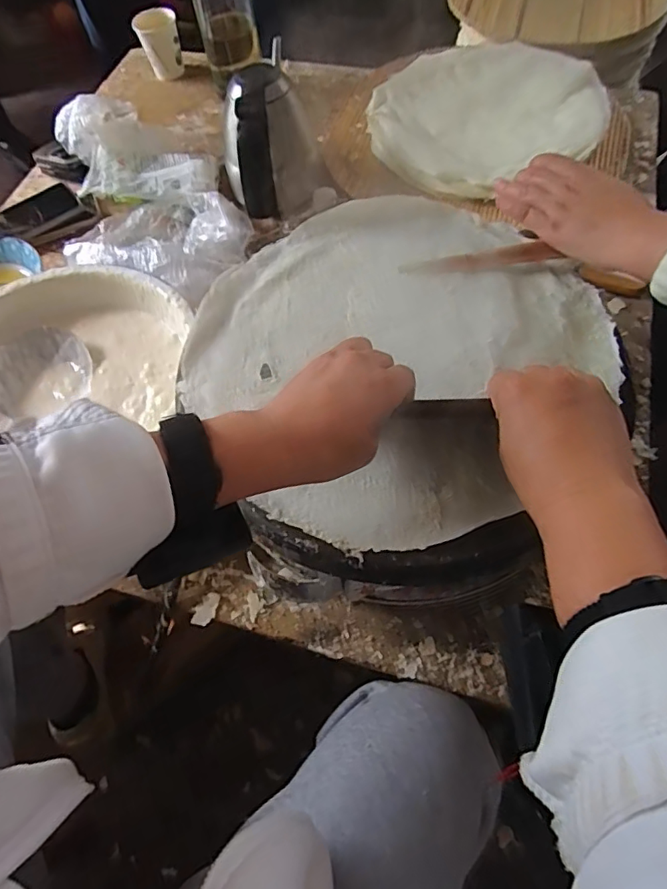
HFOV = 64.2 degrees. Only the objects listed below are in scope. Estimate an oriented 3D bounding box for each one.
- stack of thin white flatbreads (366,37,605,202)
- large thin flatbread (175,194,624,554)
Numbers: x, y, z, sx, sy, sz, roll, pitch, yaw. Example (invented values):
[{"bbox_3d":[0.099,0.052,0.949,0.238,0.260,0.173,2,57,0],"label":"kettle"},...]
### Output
[{"bbox_3d":[0.227,-0.507,0.804,0.355,0.025,0.326,-27,64,-11],"label":"stack of thin white flatbreads"},{"bbox_3d":[0.043,-0.088,0.455,0.318,0.019,0.332,-2,62,3],"label":"large thin flatbread"}]

